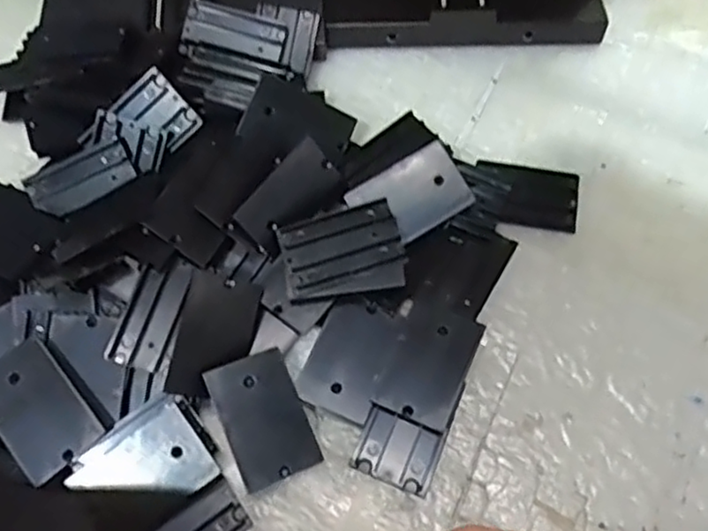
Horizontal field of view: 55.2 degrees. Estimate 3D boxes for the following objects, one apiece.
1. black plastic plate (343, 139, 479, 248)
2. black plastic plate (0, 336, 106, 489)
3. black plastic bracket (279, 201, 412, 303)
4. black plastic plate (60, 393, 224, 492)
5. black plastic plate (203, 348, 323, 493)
[{"bbox_3d":[0.029,-0.033,0.334,0.053,0.004,0.036,-31,87,-5],"label":"black plastic plate"},{"bbox_3d":[-0.138,0.062,0.293,0.035,0.006,0.057,-39,78,-10],"label":"black plastic plate"},{"bbox_3d":[-0.006,-0.009,0.319,0.057,0.006,0.034,-16,65,-7],"label":"black plastic bracket"},{"bbox_3d":[-0.089,0.086,0.290,0.054,0.005,0.042,-35,85,-14],"label":"black plastic plate"},{"bbox_3d":[-0.040,0.068,0.303,0.036,0.006,0.054,-21,87,-16],"label":"black plastic plate"}]

